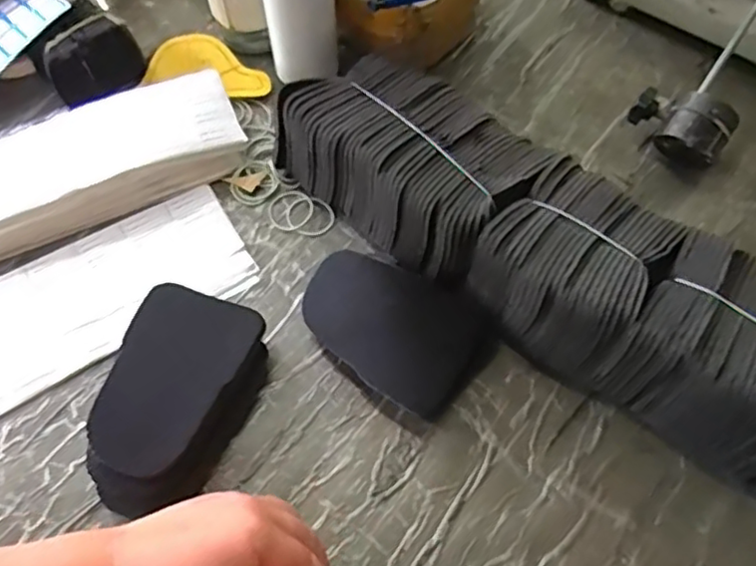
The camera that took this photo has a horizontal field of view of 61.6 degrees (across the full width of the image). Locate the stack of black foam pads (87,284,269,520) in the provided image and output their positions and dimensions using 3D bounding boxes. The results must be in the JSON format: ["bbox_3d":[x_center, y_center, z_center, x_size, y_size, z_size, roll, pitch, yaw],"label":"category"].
[{"bbox_3d":[-0.150,0.086,0.466,0.098,0.043,0.157,16,65,9],"label":"stack of black foam pads"}]

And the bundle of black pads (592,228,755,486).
[{"bbox_3d":[0.246,0.047,0.458,0.127,0.097,0.134,33,69,16],"label":"bundle of black pads"}]

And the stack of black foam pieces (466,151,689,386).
[{"bbox_3d":[0.149,-0.015,0.493,0.114,0.096,0.133,33,69,16],"label":"stack of black foam pieces"}]

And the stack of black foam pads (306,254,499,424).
[{"bbox_3d":[0.014,0.030,0.495,0.144,0.049,0.100,35,69,17],"label":"stack of black foam pads"}]

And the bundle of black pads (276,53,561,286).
[{"bbox_3d":[0.027,-0.107,0.535,0.201,0.087,0.135,40,70,18],"label":"bundle of black pads"}]

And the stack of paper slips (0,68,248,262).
[{"bbox_3d":[-0.270,-0.103,0.565,0.295,0.041,0.099,-25,66,-11],"label":"stack of paper slips"}]

